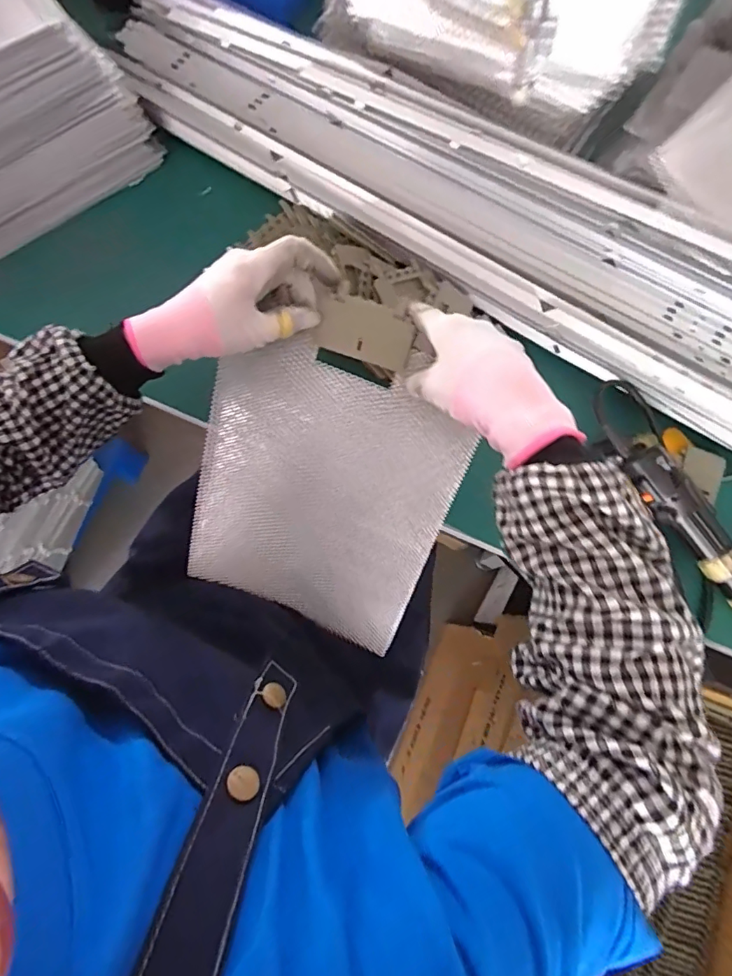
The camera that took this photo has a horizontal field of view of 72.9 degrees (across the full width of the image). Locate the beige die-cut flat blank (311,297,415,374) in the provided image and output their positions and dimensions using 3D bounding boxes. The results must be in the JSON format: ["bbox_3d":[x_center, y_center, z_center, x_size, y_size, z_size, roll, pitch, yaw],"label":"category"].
[{"bbox_3d":[-0.002,-0.134,0.428,0.087,0.004,0.047,21,109,12],"label":"beige die-cut flat blank"}]

